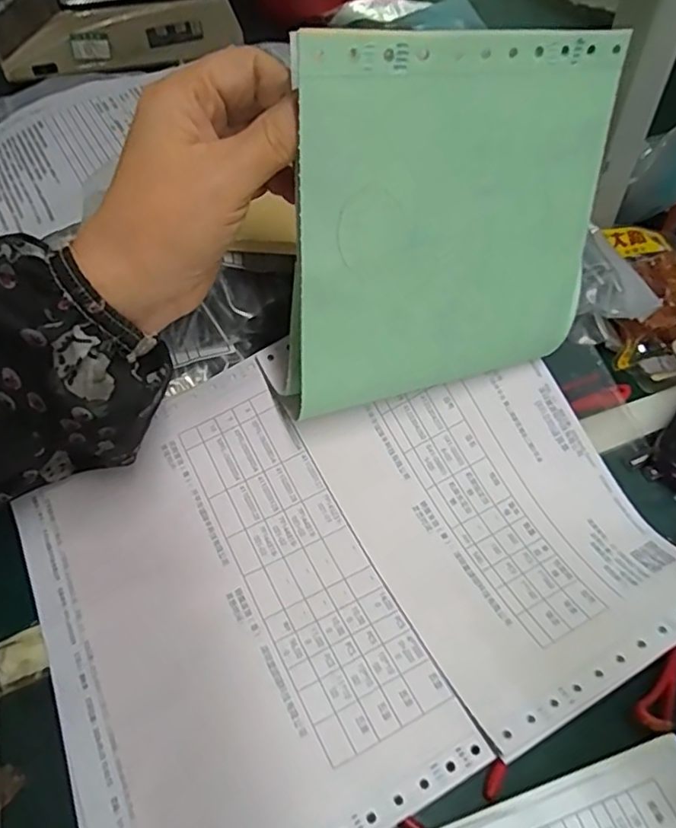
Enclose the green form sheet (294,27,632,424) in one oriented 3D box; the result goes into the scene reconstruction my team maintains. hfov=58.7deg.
[{"bbox_3d":[0.049,-0.077,0.264,0.141,0.154,0.031,-12,48,-11],"label":"green form sheet"}]

